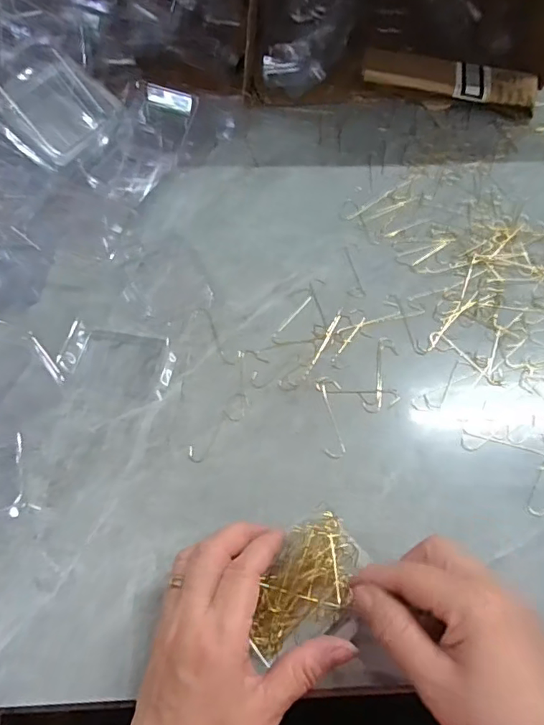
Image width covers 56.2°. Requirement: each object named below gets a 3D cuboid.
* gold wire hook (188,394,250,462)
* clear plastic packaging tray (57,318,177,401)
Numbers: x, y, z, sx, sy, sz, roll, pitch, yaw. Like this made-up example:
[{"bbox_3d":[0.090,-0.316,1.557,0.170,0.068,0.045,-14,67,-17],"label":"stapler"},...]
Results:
[{"bbox_3d":[-0.039,0.046,0.374,0.016,0.004,0.063,32,62,18],"label":"gold wire hook"},{"bbox_3d":[-0.122,-0.004,0.405,0.088,0.010,0.049,12,58,7],"label":"clear plastic packaging tray"}]

